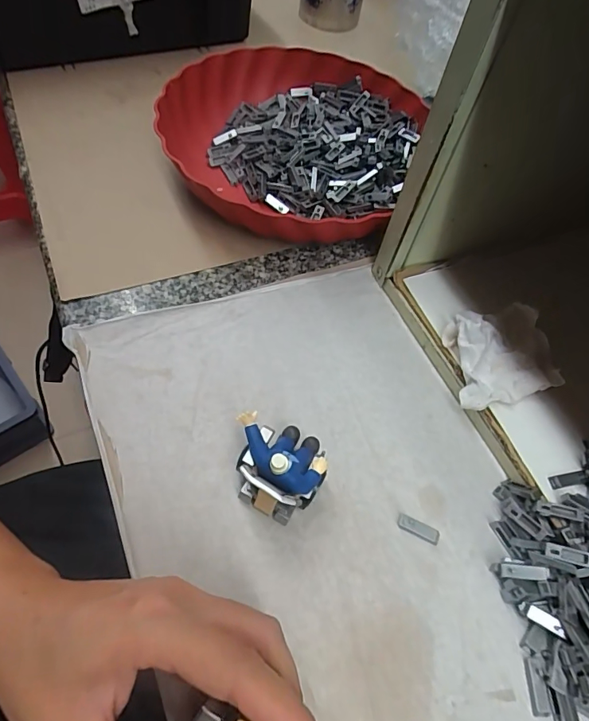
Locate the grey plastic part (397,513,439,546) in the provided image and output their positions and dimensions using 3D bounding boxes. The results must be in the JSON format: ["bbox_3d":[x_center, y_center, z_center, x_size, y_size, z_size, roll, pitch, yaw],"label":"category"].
[{"bbox_3d":[0.074,0.100,0.266,0.025,0.007,0.009,24,59,7],"label":"grey plastic part"}]

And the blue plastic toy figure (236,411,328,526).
[{"bbox_3d":[-0.008,0.054,0.244,0.049,0.061,0.049,3,59,-5],"label":"blue plastic toy figure"}]

